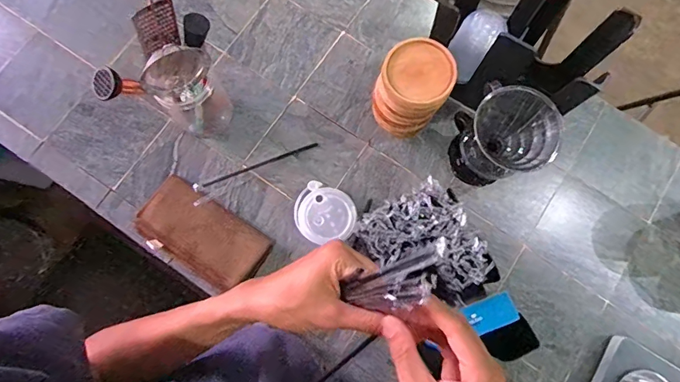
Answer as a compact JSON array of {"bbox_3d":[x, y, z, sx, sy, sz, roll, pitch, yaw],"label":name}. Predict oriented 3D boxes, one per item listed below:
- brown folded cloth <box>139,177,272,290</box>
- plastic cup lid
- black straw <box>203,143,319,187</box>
[{"bbox_3d":[-0.209,0.066,0.662,0.196,0.028,0.099,33,79,6],"label":"brown folded cloth"},{"bbox_3d":[-0.023,0.038,0.672,0.095,0.032,0.088,0,78,-1],"label":"plastic cup lid"},{"bbox_3d":[-0.127,-0.044,0.699,0.192,0.008,0.008,-21,77,-5],"label":"black straw"}]

